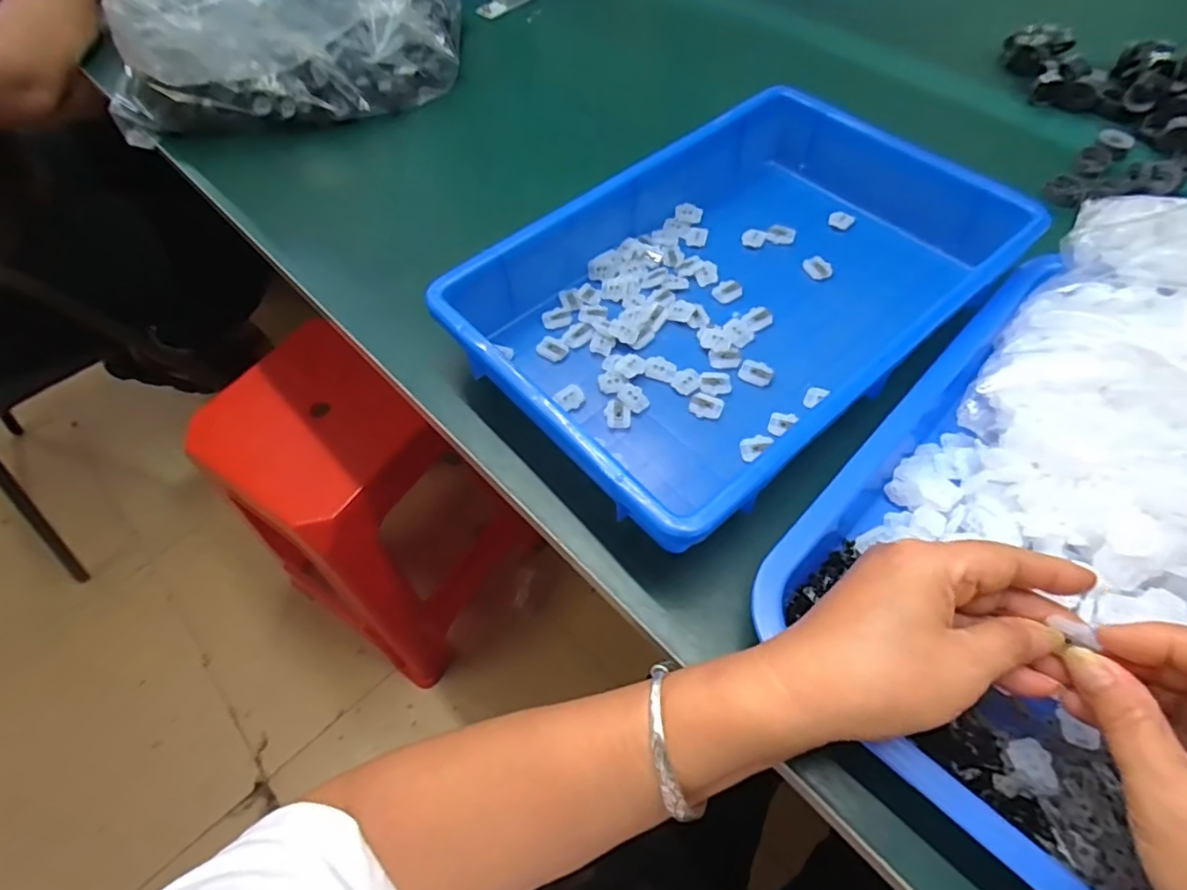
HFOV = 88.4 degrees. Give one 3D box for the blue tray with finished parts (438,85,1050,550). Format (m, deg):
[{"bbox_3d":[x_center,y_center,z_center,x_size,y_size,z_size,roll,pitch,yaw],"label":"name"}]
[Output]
[{"bbox_3d":[0.105,-0.120,0.441,0.368,0.057,0.247,-38,64,-18],"label":"blue tray with finished parts"}]

